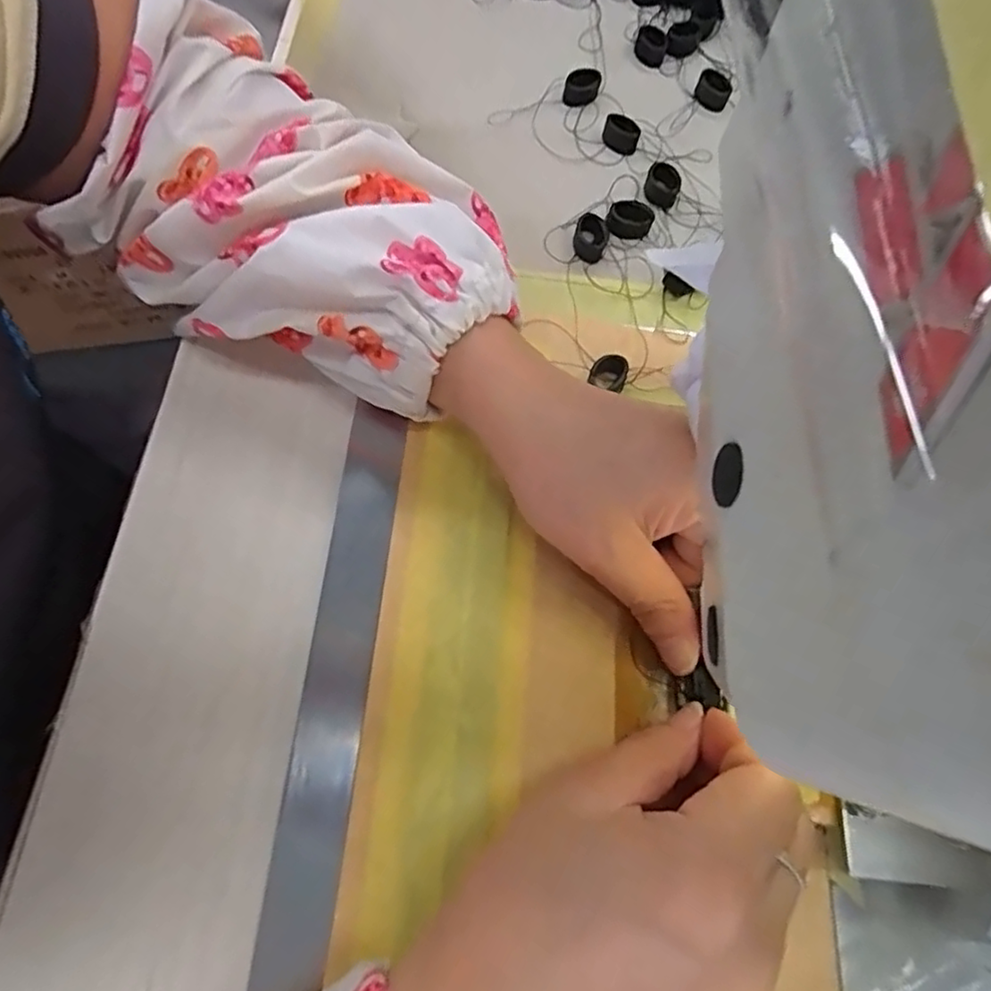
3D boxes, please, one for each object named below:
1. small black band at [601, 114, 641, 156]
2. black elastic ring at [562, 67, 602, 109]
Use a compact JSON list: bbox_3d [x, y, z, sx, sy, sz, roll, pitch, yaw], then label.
[{"bbox_3d":[0.061,-0.177,0.318,0.018,0.011,0.012,20,68,4],"label":"small black band"},{"bbox_3d":[0.045,-0.210,0.333,0.016,0.009,0.021,17,68,3],"label":"black elastic ring"}]

